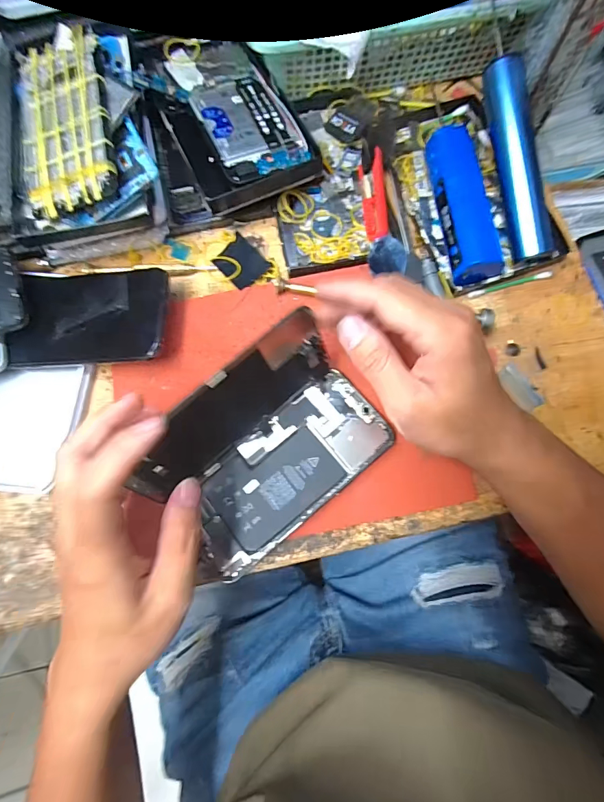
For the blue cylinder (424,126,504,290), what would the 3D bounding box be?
[{"bbox_3d":[0.128,-0.160,0.321,0.034,0.034,0.131,-10,76,-1],"label":"blue cylinder"}]

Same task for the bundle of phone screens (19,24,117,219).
[{"bbox_3d":[-0.182,-0.215,0.304,0.069,0.022,0.147,-12,76,-1],"label":"bundle of phone screens"}]

